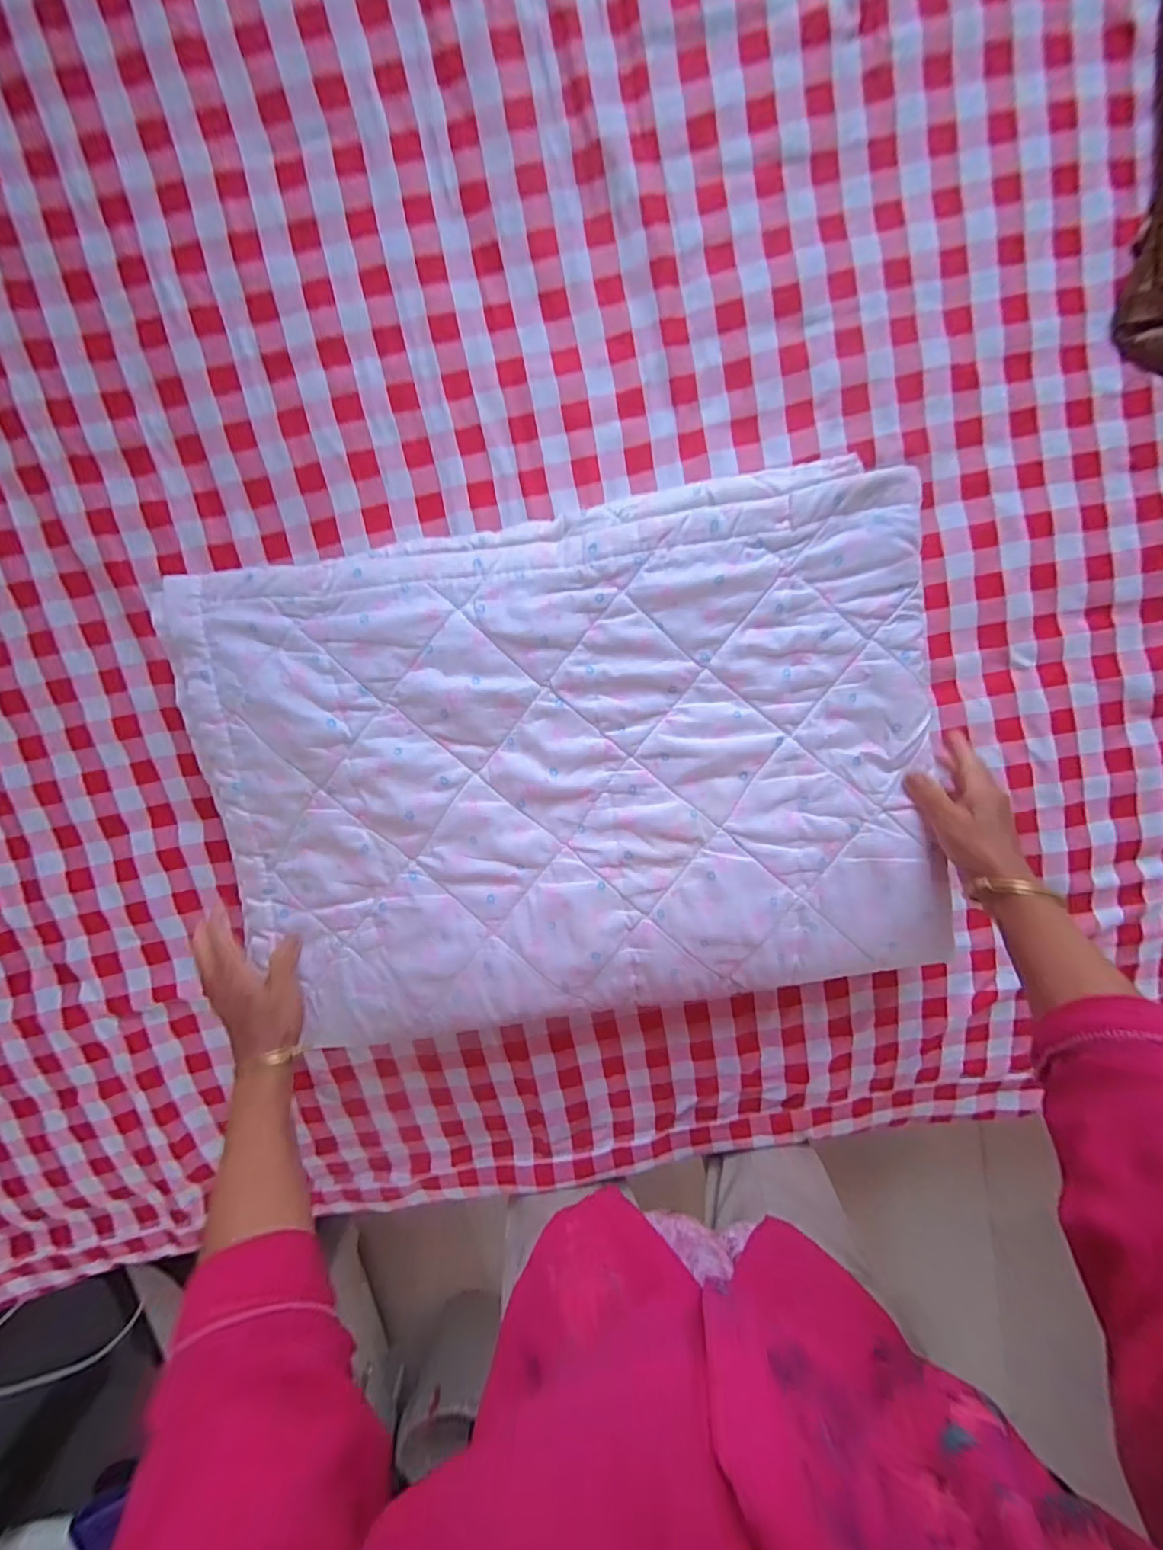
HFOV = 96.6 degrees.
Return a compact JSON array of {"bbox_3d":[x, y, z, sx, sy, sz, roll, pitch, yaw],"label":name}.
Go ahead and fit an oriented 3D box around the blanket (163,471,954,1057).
[{"bbox_3d":[-0.016,0.006,0.460,0.627,0.048,0.448,-10,99,2],"label":"blanket"}]

